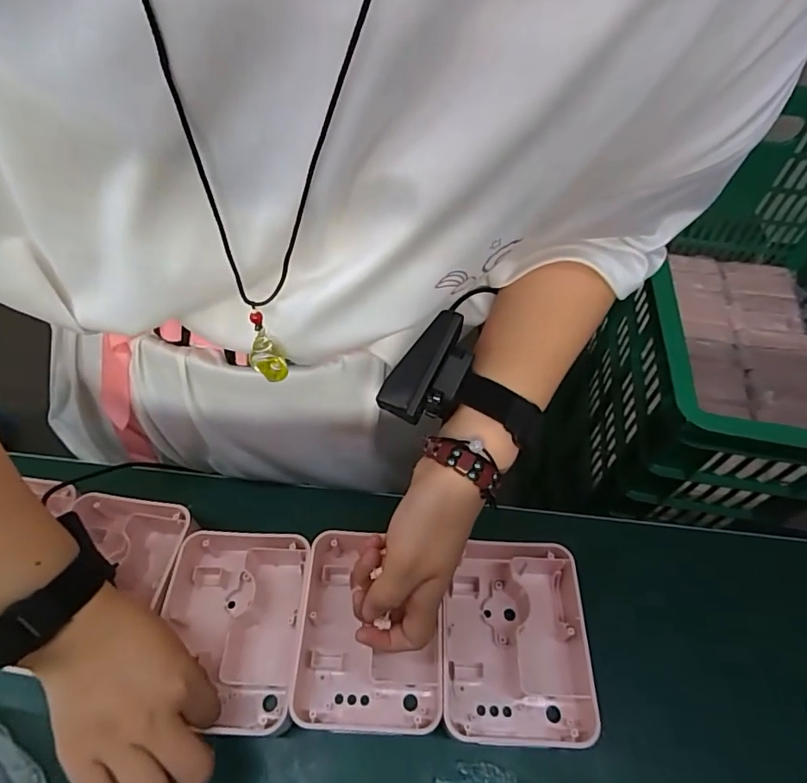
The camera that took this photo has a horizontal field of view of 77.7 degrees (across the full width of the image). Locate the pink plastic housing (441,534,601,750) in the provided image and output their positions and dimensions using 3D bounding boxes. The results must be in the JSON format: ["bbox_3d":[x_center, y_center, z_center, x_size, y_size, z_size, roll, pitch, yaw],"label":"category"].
[{"bbox_3d":[0.080,0.177,0.367,0.102,0.041,0.132,3,54,1],"label":"pink plastic housing"}]

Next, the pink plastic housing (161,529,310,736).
[{"bbox_3d":[-0.123,0.170,0.365,0.100,0.041,0.126,2,54,1],"label":"pink plastic housing"}]

